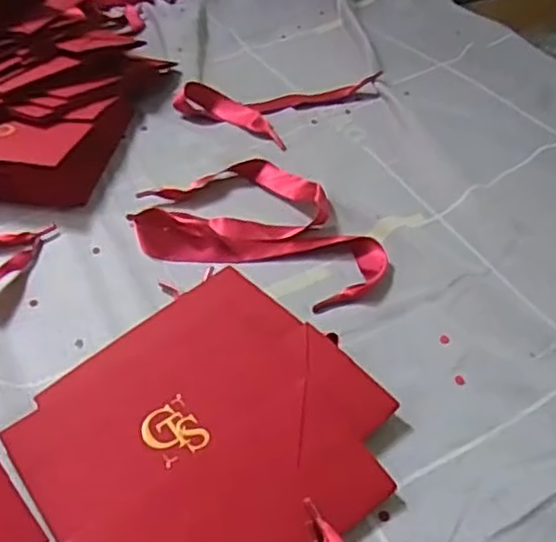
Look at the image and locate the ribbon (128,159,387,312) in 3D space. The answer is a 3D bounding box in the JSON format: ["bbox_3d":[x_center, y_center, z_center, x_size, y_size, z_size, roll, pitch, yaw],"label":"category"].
[{"bbox_3d":[-0.006,-0.035,0.471,0.173,0.017,0.117,19,45,19],"label":"ribbon"}]

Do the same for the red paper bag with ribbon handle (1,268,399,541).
[{"bbox_3d":[-0.013,0.099,0.324,0.164,0.023,0.225,-29,50,-29],"label":"red paper bag with ribbon handle"}]

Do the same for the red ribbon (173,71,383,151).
[{"bbox_3d":[0.000,-0.154,0.580,0.103,0.019,0.134,28,49,27],"label":"red ribbon"}]

